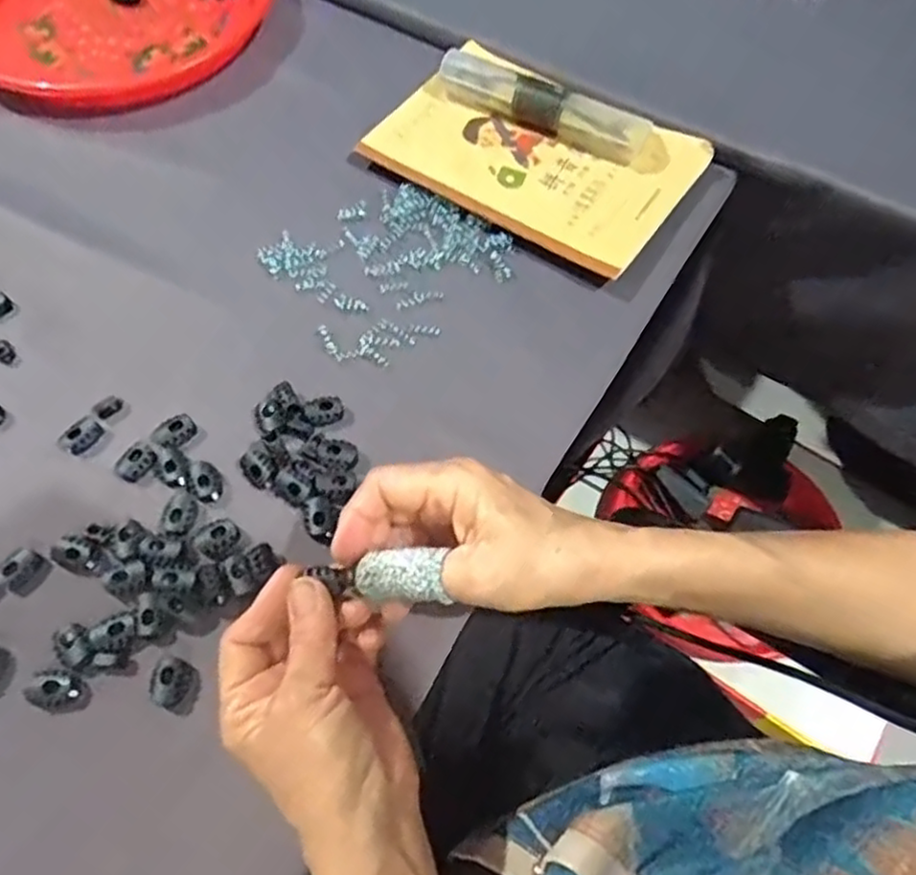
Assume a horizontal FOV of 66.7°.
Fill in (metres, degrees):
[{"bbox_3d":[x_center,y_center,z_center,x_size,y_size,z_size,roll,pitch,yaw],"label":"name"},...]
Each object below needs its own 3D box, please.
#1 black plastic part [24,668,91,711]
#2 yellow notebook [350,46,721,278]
[{"bbox_3d":[-0.189,0.119,0.329,0.029,0.005,0.017,12,63,6],"label":"black plastic part"},{"bbox_3d":[0.054,-0.198,0.486,0.202,0.020,0.139,31,67,15],"label":"yellow notebook"}]

